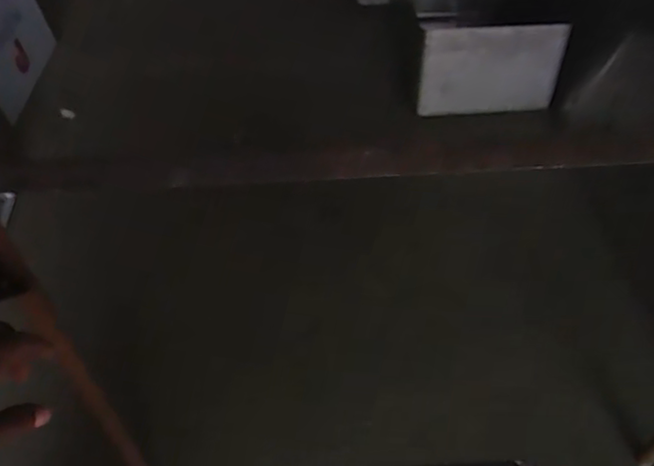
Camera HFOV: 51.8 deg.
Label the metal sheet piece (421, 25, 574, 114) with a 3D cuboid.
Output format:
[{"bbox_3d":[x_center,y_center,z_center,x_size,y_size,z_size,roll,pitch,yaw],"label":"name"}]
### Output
[{"bbox_3d":[0.421,-0.422,1.757,0.346,0.297,0.031,2,56,8],"label":"metal sheet piece"}]

